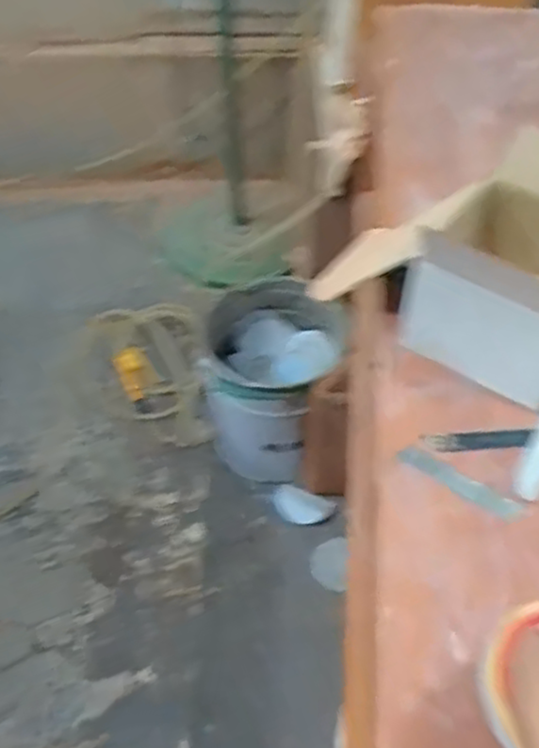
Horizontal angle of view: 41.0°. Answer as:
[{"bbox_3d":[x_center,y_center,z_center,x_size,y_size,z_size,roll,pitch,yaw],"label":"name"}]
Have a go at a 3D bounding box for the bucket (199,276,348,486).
[{"bbox_3d":[0.001,0.016,1.543,0.262,0.322,0.297,16,53,13],"label":"bucket"}]

